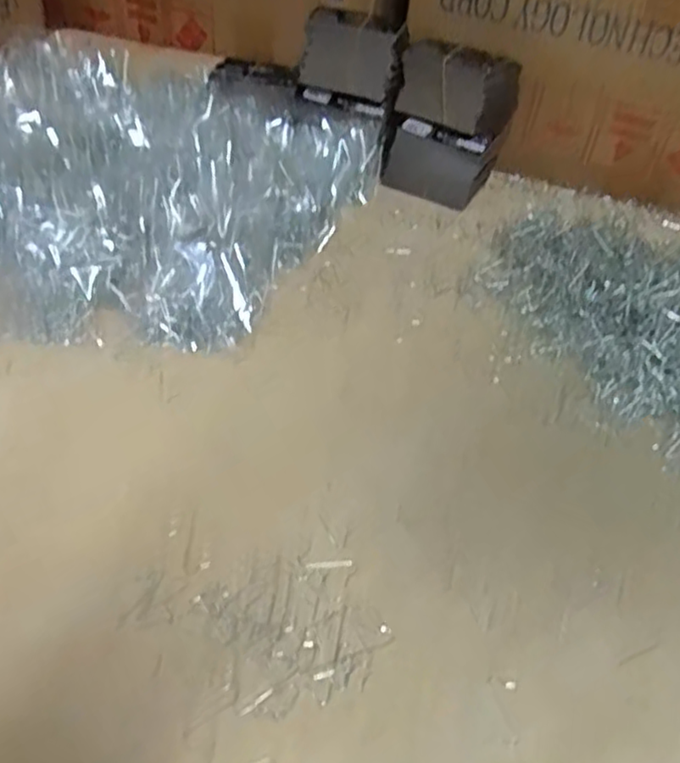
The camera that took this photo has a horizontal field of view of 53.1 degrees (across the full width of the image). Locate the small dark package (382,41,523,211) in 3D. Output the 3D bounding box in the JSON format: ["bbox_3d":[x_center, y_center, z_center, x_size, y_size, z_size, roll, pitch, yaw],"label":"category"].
[{"bbox_3d":[0.114,-0.274,0.726,0.118,0.142,0.080,18,45,10],"label":"small dark package"}]

